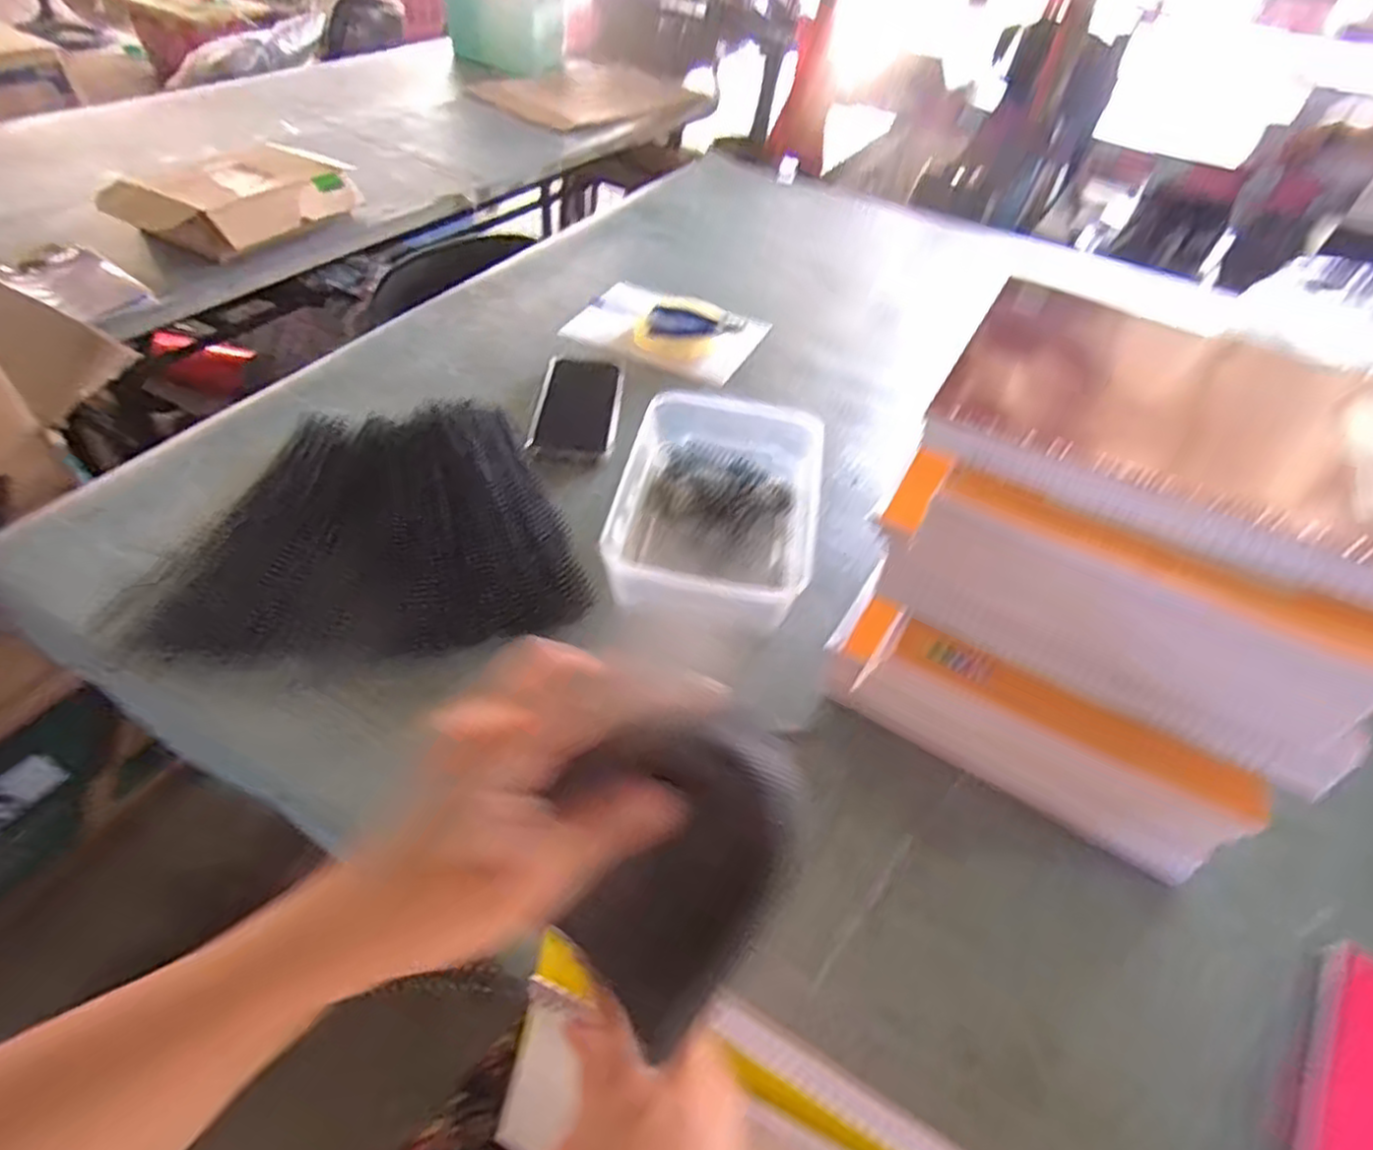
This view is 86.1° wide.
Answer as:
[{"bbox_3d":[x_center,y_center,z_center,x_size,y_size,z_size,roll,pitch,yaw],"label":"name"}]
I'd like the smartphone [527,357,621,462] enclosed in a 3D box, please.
[{"bbox_3d":[-0.112,-0.172,0.756,0.081,0.016,0.169,9,44,-8],"label":"smartphone"}]

